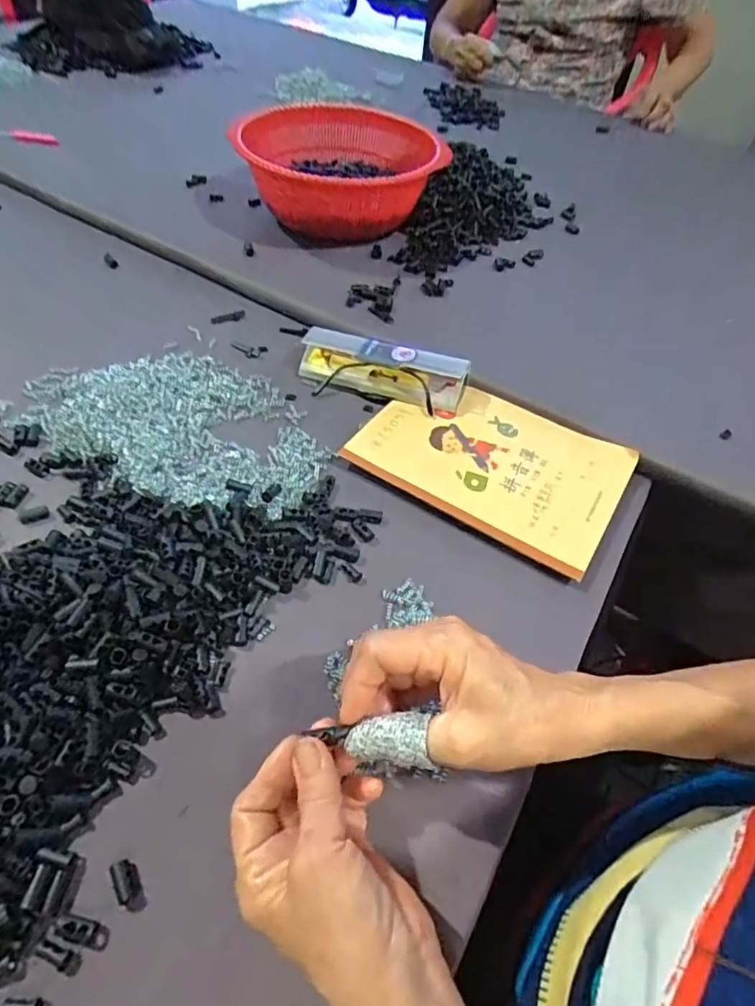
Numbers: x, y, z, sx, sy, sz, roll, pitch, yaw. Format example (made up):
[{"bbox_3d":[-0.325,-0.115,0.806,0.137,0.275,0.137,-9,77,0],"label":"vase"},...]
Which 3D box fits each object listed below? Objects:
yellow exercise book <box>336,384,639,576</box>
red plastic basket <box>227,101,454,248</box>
[{"bbox_3d":[0.095,-0.038,0.467,0.202,0.009,0.140,28,54,18],"label":"yellow exercise book"},{"bbox_3d":[-0.043,-0.383,0.672,0.220,0.101,0.238,-4,52,-9],"label":"red plastic basket"}]

